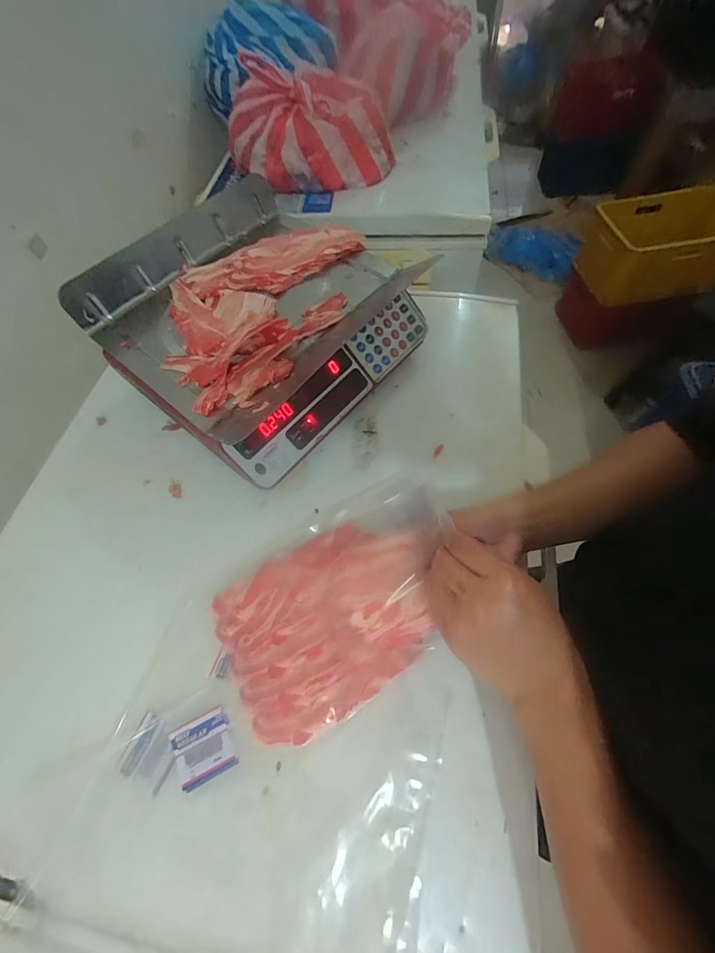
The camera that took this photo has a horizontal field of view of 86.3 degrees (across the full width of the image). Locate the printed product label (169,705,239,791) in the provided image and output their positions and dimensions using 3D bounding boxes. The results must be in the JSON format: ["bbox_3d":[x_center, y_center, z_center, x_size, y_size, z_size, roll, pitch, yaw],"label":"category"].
[{"bbox_3d":[-0.145,0.256,0.358,0.052,0.004,0.052,-25,62,-10],"label":"printed product label"}]

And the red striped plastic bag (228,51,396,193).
[{"bbox_3d":[-0.101,-0.754,0.822,0.338,0.146,0.221,-16,61,-3],"label":"red striped plastic bag"}]

